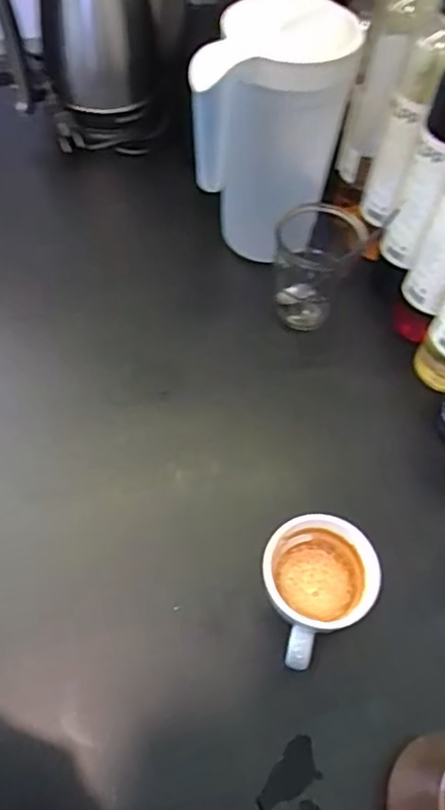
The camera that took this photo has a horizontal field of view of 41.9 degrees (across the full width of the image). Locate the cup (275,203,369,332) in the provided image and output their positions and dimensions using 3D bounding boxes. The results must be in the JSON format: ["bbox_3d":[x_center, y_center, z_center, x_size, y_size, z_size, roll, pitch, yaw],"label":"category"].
[{"bbox_3d":[0.096,-0.148,0.621,0.081,0.128,0.073,12,57,5],"label":"cup"}]

